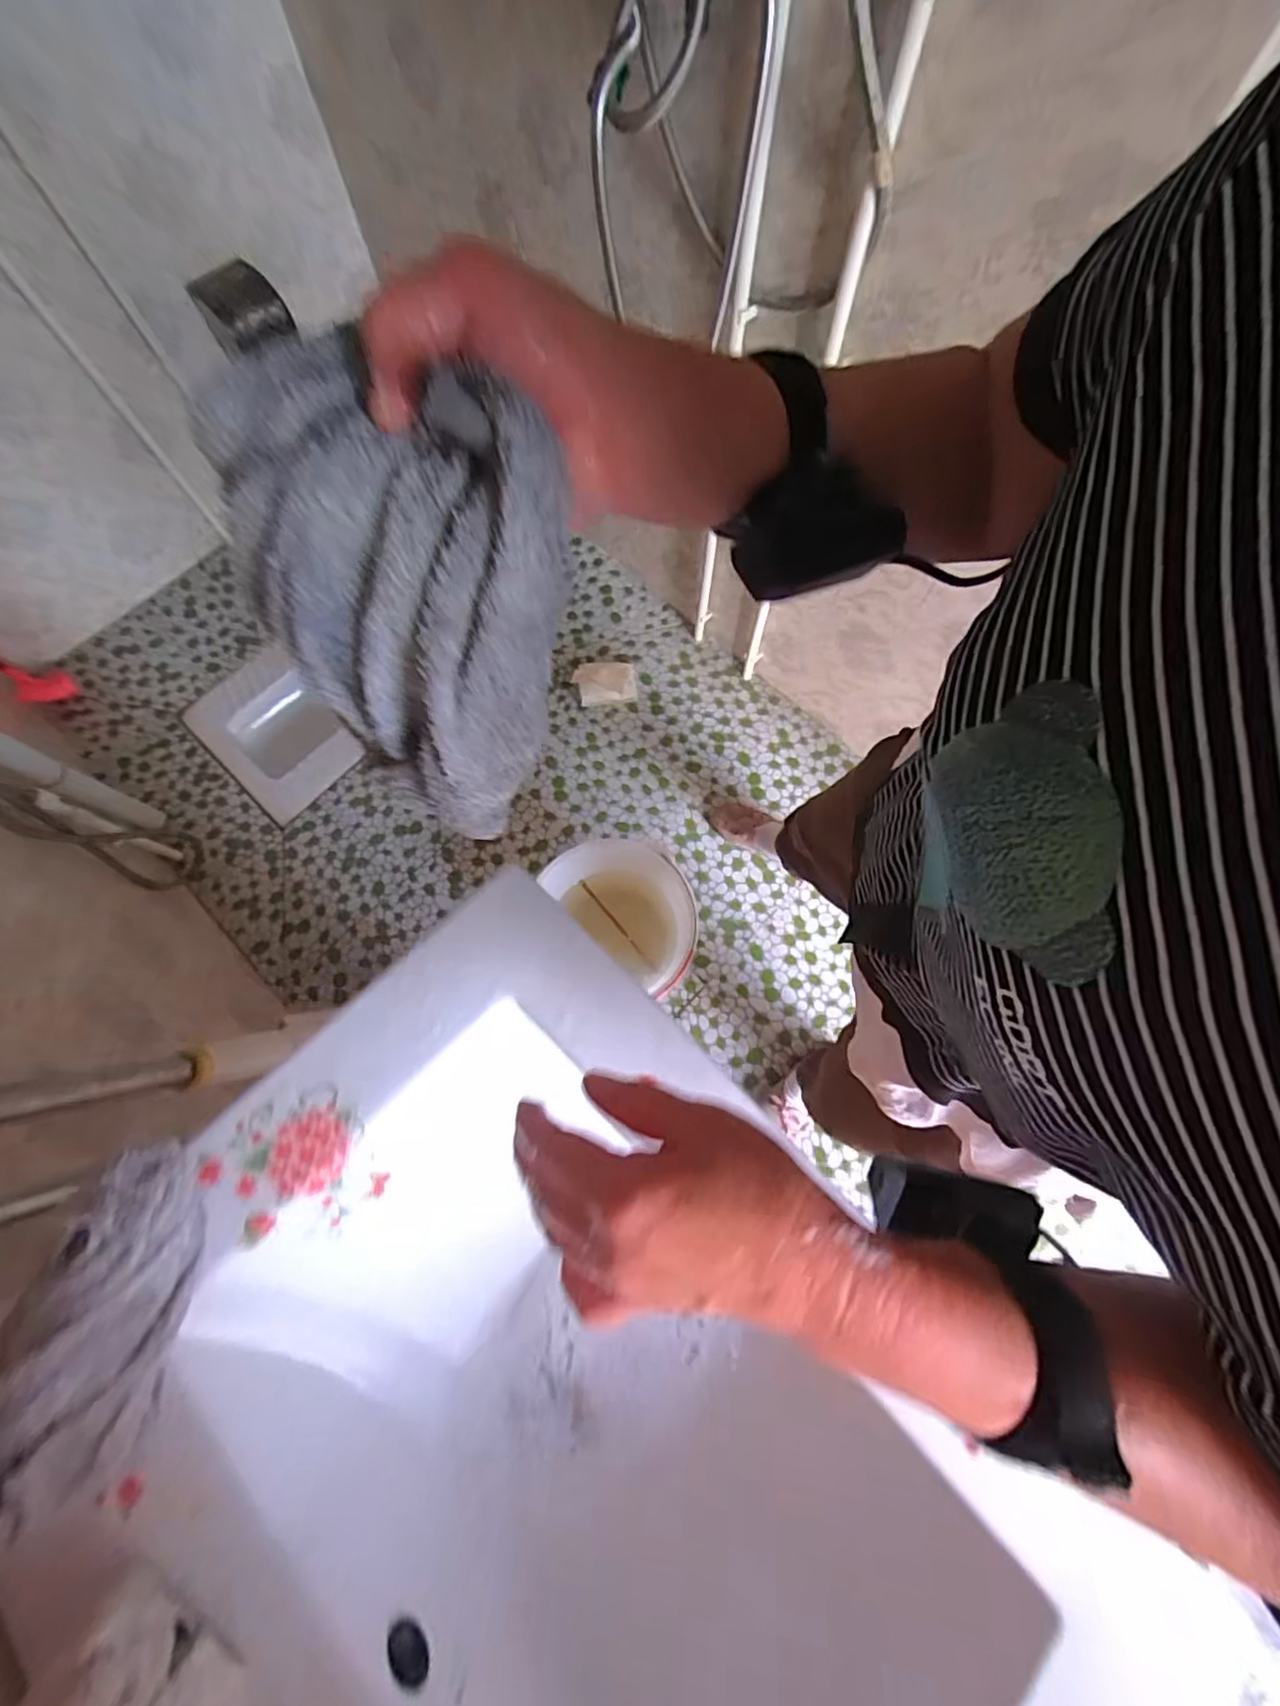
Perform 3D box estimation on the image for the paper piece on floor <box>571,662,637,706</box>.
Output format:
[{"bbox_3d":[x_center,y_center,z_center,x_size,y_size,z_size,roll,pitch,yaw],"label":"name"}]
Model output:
[{"bbox_3d":[-0.081,-0.392,1.416,0.141,0.078,0.098,-6,72,-1],"label":"paper piece on floor"}]

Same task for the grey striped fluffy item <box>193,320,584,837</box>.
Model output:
[{"bbox_3d":[-0.082,-0.097,0.238,0.129,0.122,0.109,39,79,11],"label":"grey striped fluffy item"}]

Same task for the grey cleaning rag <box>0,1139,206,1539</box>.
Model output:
[{"bbox_3d":[-0.294,0.251,0.339,0.074,0.062,0.170,12,73,4],"label":"grey cleaning rag"}]

